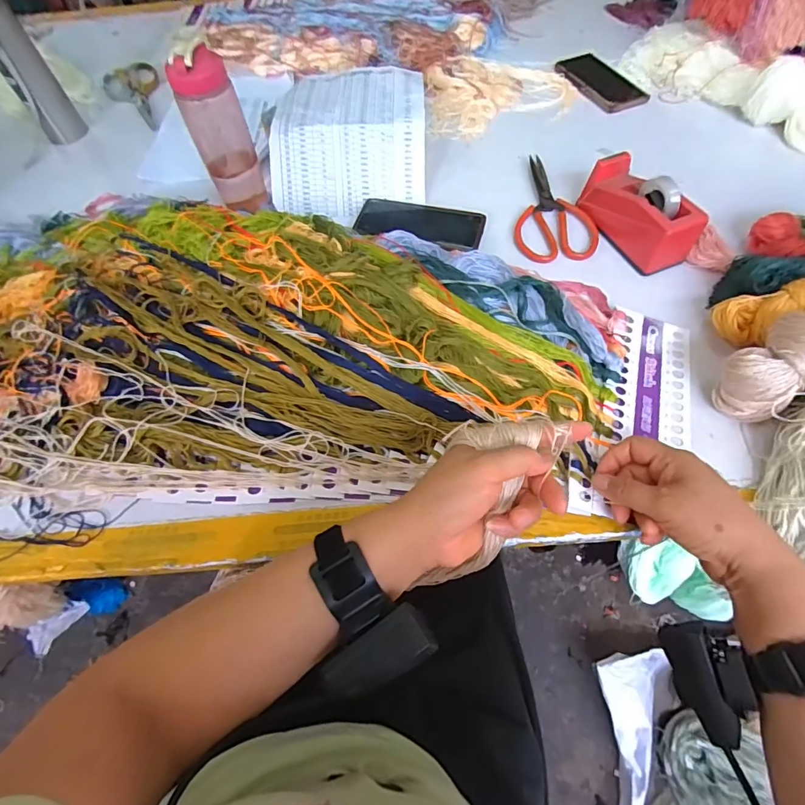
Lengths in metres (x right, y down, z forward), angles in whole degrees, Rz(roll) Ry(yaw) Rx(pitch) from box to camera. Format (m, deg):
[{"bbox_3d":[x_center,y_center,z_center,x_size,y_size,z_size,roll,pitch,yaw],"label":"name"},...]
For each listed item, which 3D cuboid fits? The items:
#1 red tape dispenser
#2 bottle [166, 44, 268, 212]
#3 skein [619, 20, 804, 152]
[{"bbox_3d":[0.282,-0.231,0.544,0.062,0.068,0.151,-24,62,-10],"label":"red tape dispenser"},{"bbox_3d":[-0.226,-0.333,0.558,0.066,0.169,0.065,-22,62,-9],"label":"bottle"},{"bbox_3d":[0.494,-0.498,0.685,0.102,0.060,0.352,-31,63,-14],"label":"skein"}]

